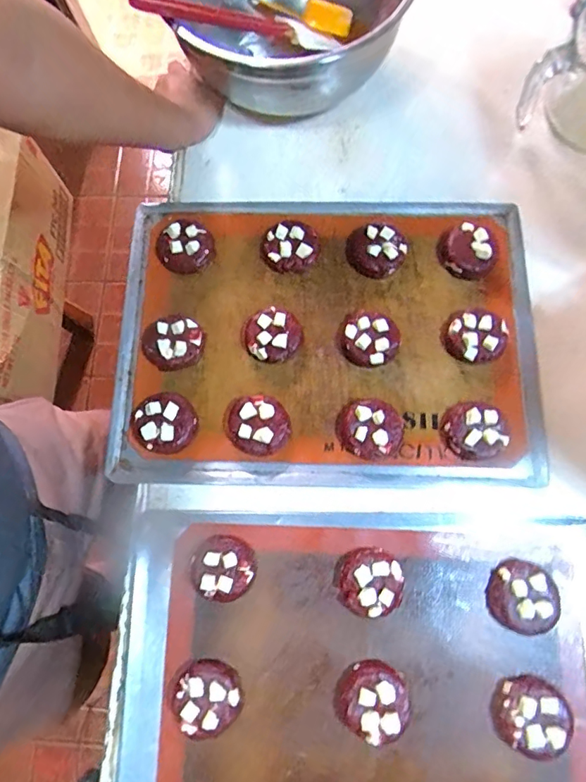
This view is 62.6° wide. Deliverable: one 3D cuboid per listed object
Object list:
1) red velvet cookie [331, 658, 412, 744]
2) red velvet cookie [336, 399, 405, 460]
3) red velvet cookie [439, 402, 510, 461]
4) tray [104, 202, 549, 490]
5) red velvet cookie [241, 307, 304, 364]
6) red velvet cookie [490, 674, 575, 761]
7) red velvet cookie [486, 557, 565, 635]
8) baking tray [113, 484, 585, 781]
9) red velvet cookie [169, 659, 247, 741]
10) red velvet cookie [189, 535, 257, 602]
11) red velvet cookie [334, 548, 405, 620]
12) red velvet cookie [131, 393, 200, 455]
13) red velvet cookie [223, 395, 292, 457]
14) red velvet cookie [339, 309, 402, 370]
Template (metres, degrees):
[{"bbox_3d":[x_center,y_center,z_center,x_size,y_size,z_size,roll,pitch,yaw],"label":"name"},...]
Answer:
[{"bbox_3d":[0.072,0.279,0.434,0.064,0.021,0.060,0,75,-2],"label":"red velvet cookie"},{"bbox_3d":[0.078,0.038,0.493,0.062,0.022,0.064,0,75,-2],"label":"red velvet cookie"},{"bbox_3d":[0.184,0.042,0.487,0.063,0.021,0.055,27,76,5],"label":"red velvet cookie"},{"bbox_3d":[0.038,-0.065,0.534,0.456,0.045,0.331,1,75,-1],"label":"tray"},{"bbox_3d":[-0.023,-0.061,0.525,0.063,0.029,0.057,15,75,2],"label":"red velvet cookie"},{"bbox_3d":[0.213,0.289,0.425,0.062,0.025,0.060,32,77,6],"label":"red velvet cookie"},{"bbox_3d":[0.216,0.193,0.449,0.060,0.025,0.061,34,77,7],"label":"red velvet cookie"},{"bbox_3d":[0.071,0.278,0.443,0.464,0.039,0.346,3,75,-1],"label":"baking tray"},{"bbox_3d":[-0.081,0.279,0.438,0.066,0.026,0.057,23,76,4],"label":"red velvet cookie"},{"bbox_3d":[-0.068,0.171,0.466,0.061,0.022,0.057,0,75,-2],"label":"red velvet cookie"},{"bbox_3d":[0.073,0.183,0.457,0.061,0.019,0.061,0,75,-2],"label":"red velvet cookie"},{"bbox_3d":[-0.134,0.032,0.499,0.062,0.030,0.063,-1,76,2],"label":"red velvet cookie"},{"bbox_3d":[-0.037,0.034,0.498,0.065,0.024,0.064,-13,76,-5],"label":"red velvet cookie"},{"bbox_3d":[0.081,-0.056,0.518,0.065,0.024,0.057,32,77,6],"label":"red velvet cookie"}]

